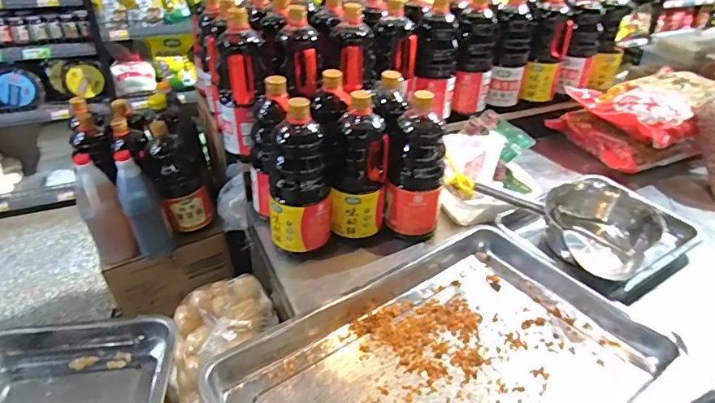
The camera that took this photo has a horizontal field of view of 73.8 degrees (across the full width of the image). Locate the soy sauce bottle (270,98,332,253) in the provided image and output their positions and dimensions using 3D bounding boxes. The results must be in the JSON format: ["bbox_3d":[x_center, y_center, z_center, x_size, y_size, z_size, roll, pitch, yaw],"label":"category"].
[{"bbox_3d":[-0.106,-0.037,0.849,0.112,0.262,0.098,-3,36,-7],"label":"soy sauce bottle"}]

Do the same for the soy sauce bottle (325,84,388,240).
[{"bbox_3d":[0.000,-0.064,0.894,0.109,0.264,0.110,3,36,1],"label":"soy sauce bottle"}]

